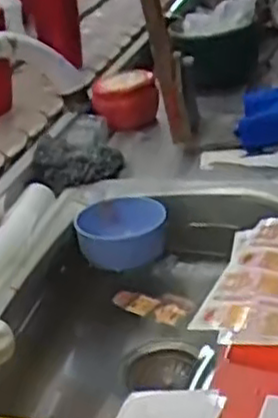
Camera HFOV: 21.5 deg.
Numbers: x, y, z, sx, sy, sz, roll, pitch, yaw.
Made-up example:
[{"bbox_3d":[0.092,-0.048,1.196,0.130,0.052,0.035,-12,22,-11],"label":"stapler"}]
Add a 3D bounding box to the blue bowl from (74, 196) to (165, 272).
[{"bbox_3d":[-0.020,0.025,0.909,0.108,0.053,0.096,-6,28,1],"label":"blue bowl"}]

